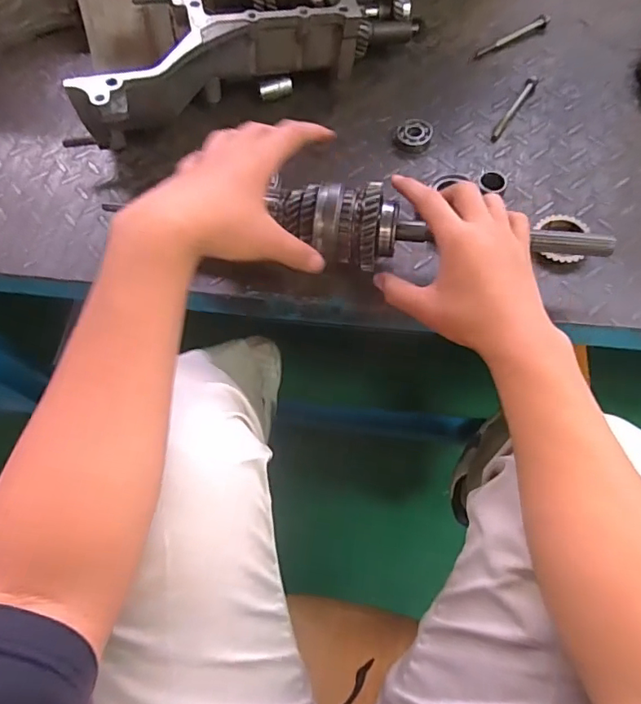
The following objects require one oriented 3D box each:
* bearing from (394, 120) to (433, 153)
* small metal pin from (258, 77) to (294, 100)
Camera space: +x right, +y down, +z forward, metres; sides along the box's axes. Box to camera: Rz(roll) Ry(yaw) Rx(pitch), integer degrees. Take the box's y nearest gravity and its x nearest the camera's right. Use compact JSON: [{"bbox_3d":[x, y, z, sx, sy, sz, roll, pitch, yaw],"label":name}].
[{"bbox_3d":[0.106,-0.244,0.558,0.038,0.010,0.044,17,68,12],"label":"bearing"},{"bbox_3d":[-0.052,-0.312,0.590,0.042,0.021,0.017,-20,65,-5],"label":"small metal pin"}]

